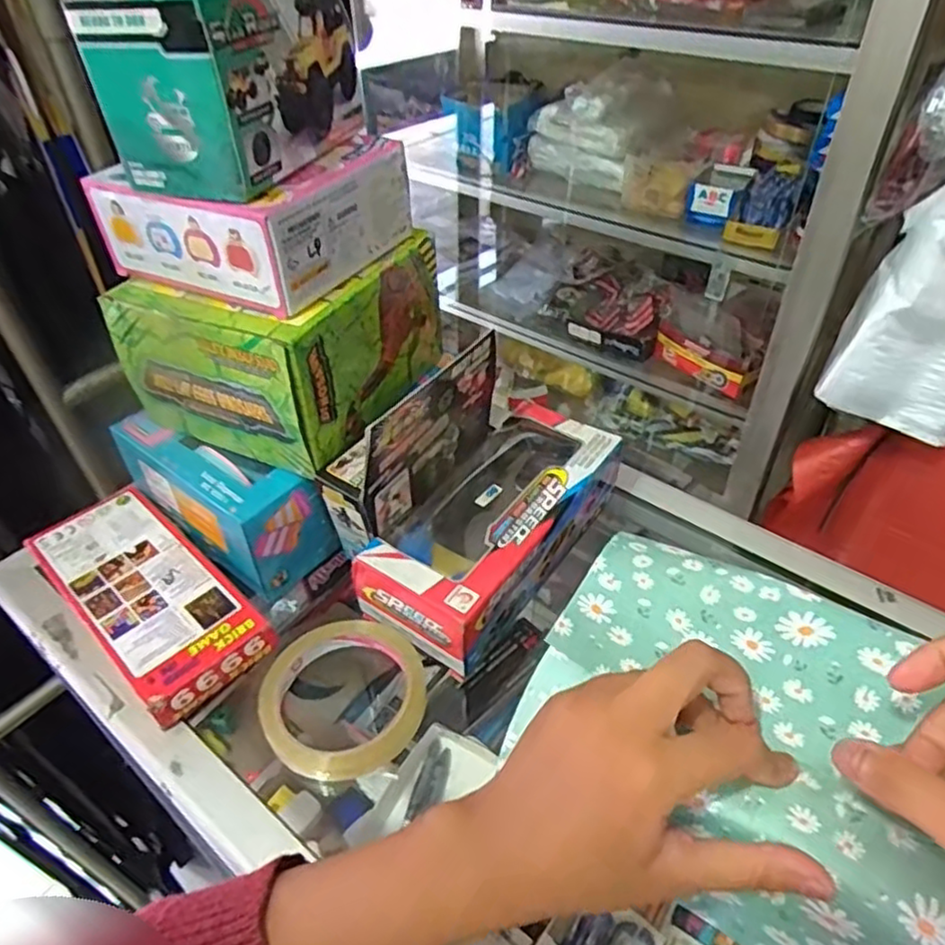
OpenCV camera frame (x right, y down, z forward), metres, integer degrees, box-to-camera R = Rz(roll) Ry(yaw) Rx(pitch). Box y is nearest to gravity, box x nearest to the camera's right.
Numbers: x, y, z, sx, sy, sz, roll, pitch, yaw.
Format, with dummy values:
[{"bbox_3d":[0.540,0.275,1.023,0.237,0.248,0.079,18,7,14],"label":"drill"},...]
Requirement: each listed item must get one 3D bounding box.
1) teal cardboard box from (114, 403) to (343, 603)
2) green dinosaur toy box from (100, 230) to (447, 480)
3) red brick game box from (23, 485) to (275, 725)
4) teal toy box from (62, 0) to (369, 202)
[{"bbox_3d":[-0.177,0.012,0.479,0.159,0.083,0.068,30,52,29],"label":"teal cardboard box"},{"bbox_3d":[-0.125,-0.098,0.464,0.141,0.098,0.162,19,47,21],"label":"green dinosaur toy box"},{"bbox_3d":[-0.213,0.076,0.455,0.188,0.024,0.090,33,54,31],"label":"red brick game box"},{"bbox_3d":[-0.132,-0.222,0.371,0.083,0.092,0.138,15,46,18],"label":"teal toy box"}]

